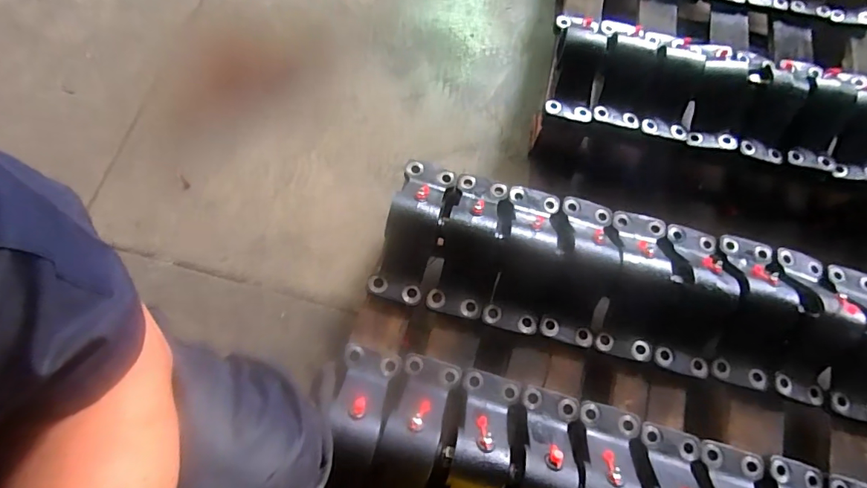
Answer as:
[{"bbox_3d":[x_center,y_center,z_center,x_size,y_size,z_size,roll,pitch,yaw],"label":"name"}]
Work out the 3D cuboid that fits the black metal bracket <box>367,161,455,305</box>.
[{"bbox_3d":[-0.029,-0.032,0.685,0.078,0.072,0.223,16,70,3],"label":"black metal bracket"}]

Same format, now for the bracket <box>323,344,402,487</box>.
[{"bbox_3d":[-0.106,0.238,0.587,0.077,0.094,0.222,13,70,2],"label":"bracket"}]

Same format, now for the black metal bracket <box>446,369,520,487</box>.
[{"bbox_3d":[0.053,0.273,0.594,0.085,0.074,0.221,16,70,3],"label":"black metal bracket"}]

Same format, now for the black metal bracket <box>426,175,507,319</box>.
[{"bbox_3d":[0.055,-0.011,0.683,0.086,0.067,0.217,12,70,2],"label":"black metal bracket"}]

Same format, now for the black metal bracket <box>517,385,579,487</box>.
[{"bbox_3d":[0.130,0.289,0.592,0.086,0.074,0.211,16,70,4],"label":"black metal bracket"}]

